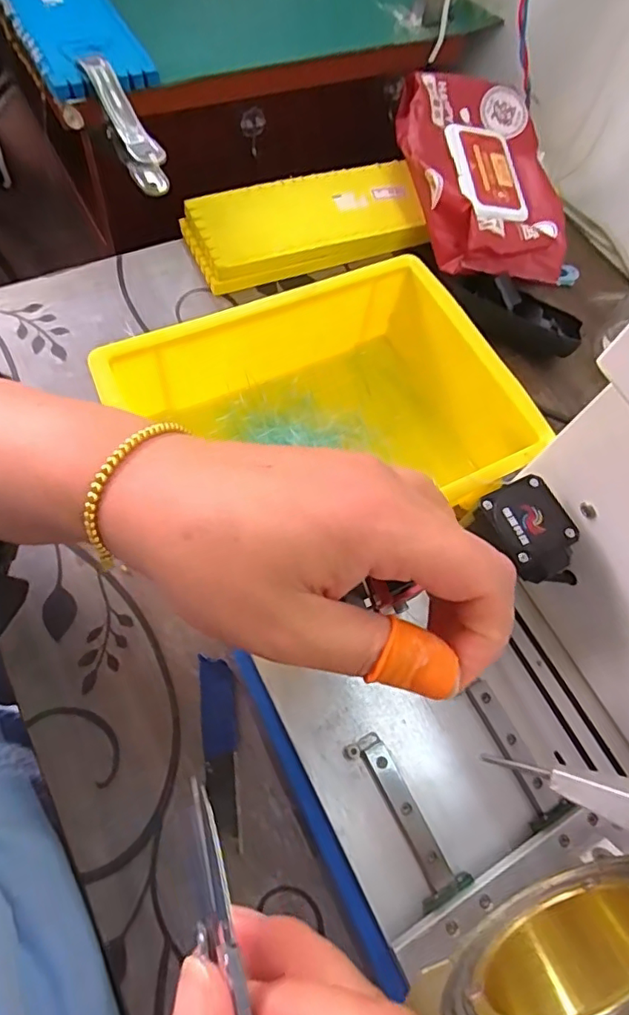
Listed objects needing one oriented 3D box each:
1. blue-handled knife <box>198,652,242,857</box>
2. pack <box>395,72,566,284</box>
[{"bbox_3d":[-0.054,0.135,0.312,0.019,0.004,0.096,-6,68,-3],"label":"blue-handled knife"},{"bbox_3d":[0.142,-0.284,0.469,0.135,0.047,0.199,-6,66,-10],"label":"pack"}]

